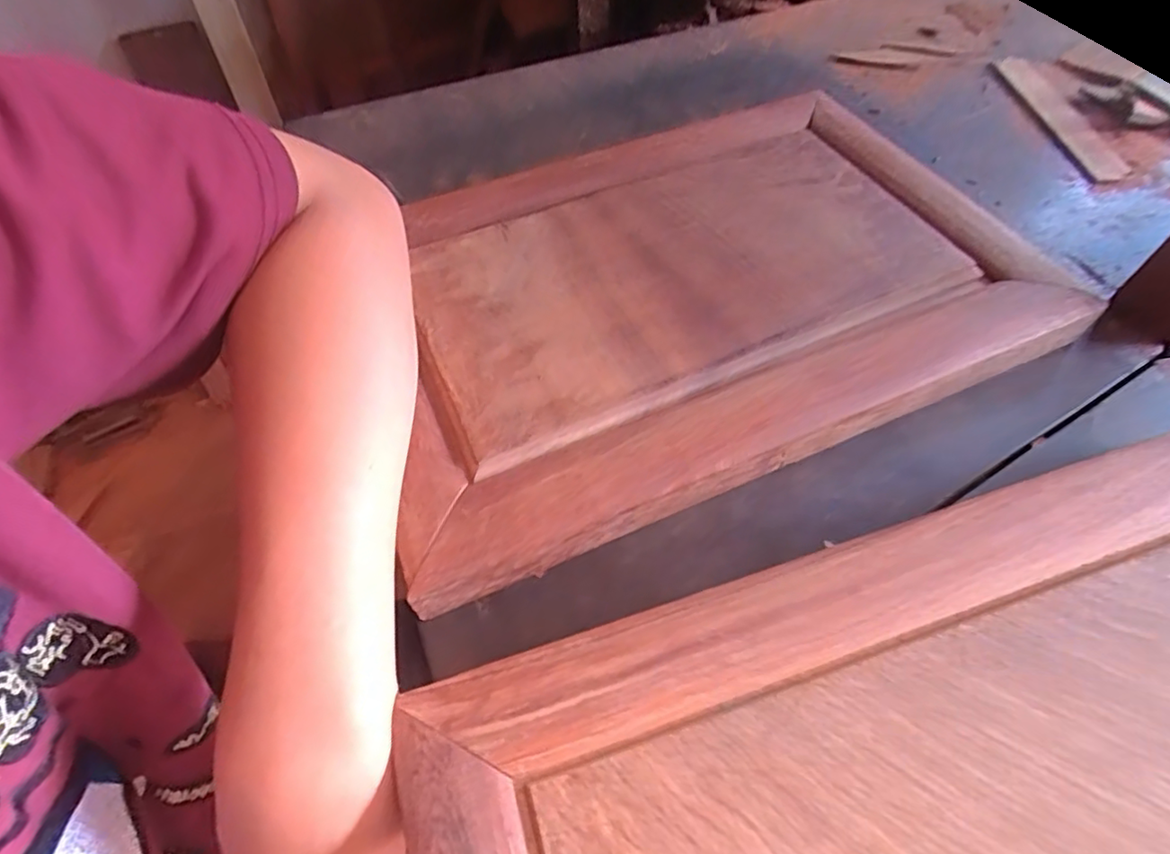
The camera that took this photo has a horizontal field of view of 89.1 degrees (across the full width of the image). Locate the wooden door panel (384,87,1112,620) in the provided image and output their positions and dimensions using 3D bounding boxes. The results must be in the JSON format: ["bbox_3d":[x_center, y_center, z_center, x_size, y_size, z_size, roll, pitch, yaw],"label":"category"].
[{"bbox_3d":[0.055,-0.085,0.332,0.354,0.024,0.236,-21,58,-12],"label":"wooden door panel"}]

